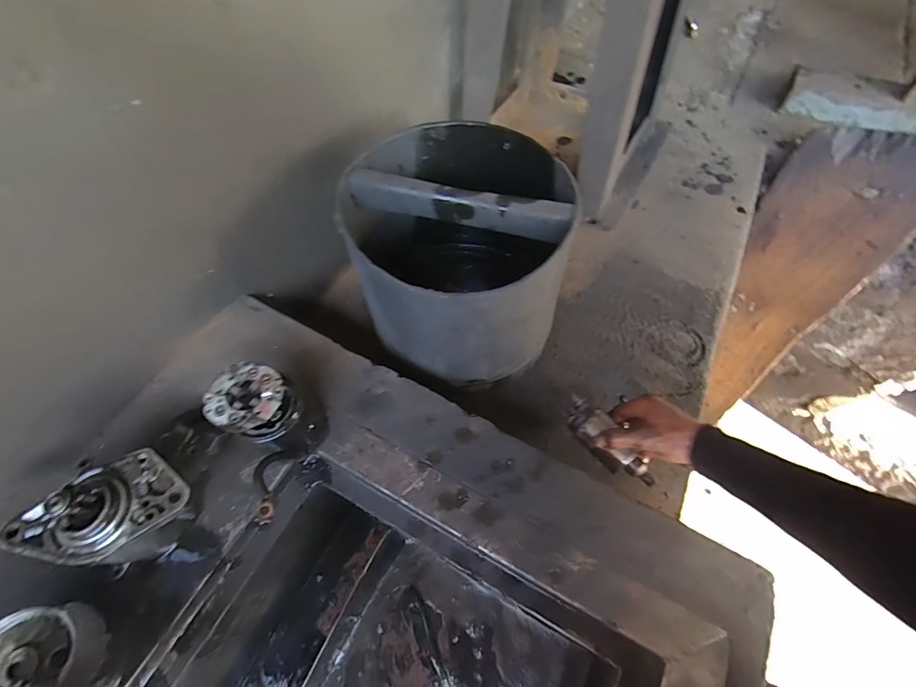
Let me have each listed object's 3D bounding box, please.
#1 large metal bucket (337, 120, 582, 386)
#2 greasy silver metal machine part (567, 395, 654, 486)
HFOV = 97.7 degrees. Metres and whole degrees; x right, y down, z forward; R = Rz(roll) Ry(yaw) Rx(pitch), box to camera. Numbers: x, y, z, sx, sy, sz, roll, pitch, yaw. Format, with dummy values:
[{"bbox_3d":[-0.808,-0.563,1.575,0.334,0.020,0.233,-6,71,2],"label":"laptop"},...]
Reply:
[{"bbox_3d":[-0.002,-0.103,0.601,0.267,0.290,0.308,-1,60,2],"label":"large metal bucket"},{"bbox_3d":[0.198,0.132,0.535,0.049,0.035,0.138,-33,69,-16],"label":"greasy silver metal machine part"}]

